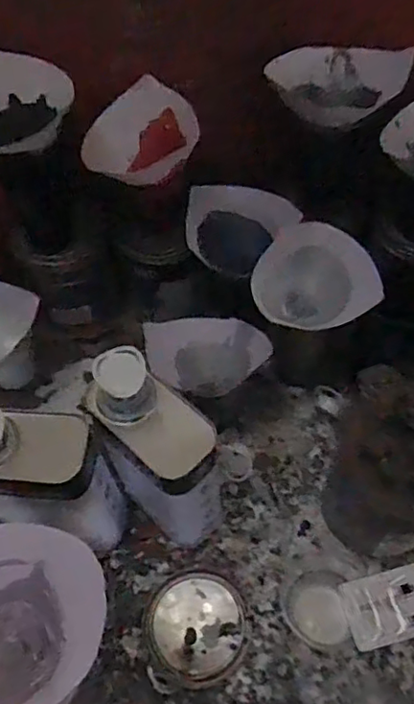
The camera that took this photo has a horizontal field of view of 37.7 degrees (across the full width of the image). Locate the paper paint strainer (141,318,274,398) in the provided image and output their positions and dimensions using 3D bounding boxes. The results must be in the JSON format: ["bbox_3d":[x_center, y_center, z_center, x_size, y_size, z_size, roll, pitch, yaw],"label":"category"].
[{"bbox_3d":[0.000,0.005,0.637,0.123,0.052,0.061,-6,58,-1],"label":"paper paint strainer"}]

